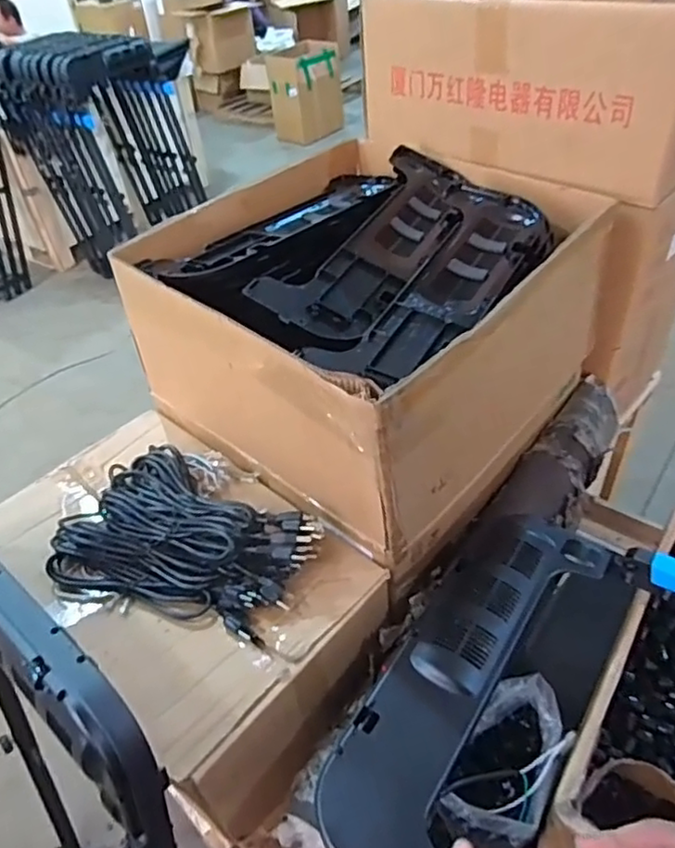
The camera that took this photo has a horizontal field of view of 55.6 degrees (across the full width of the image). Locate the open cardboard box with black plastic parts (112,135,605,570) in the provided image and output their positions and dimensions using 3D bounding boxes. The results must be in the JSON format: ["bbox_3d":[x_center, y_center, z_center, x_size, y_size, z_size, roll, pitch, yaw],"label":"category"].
[{"bbox_3d":[0.052,-0.176,1.021,0.538,0.290,0.588,27,53,31],"label":"open cardboard box with black plastic parts"}]

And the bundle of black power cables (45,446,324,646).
[{"bbox_3d":[-0.208,0.156,0.871,0.336,0.062,0.245,18,48,24],"label":"bundle of black power cables"}]

